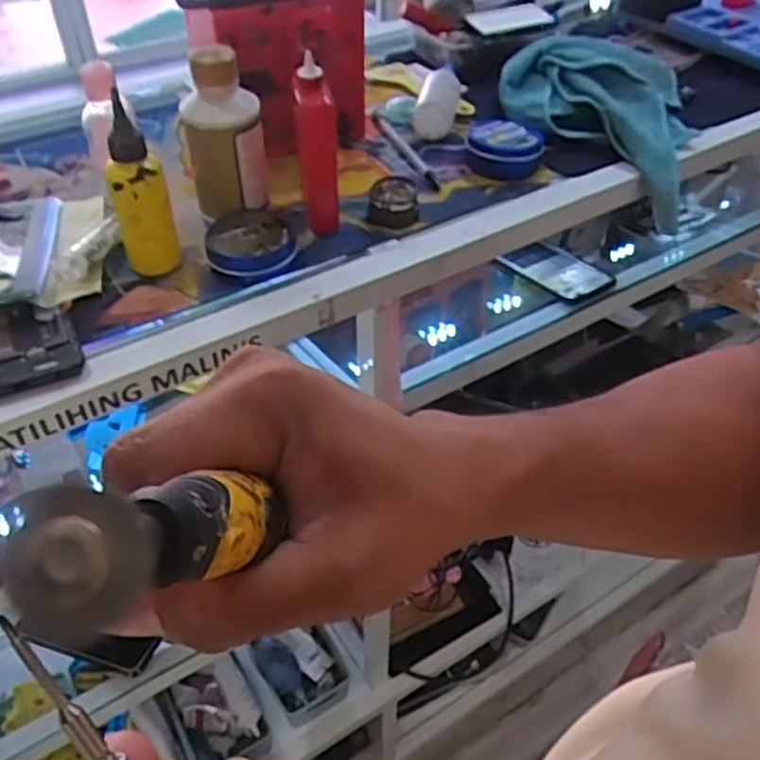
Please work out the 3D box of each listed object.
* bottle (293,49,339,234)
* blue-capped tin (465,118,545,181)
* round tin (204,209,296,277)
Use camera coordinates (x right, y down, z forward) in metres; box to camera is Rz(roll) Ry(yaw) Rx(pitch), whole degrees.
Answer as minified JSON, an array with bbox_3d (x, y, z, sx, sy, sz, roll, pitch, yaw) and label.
[{"bbox_3d":[-0.044,-0.159,0.515,0.026,0.121,0.025,-4,45,-5],"label":"bottle"},{"bbox_3d":[0.103,-0.192,0.616,0.062,0.034,0.056,7,45,6],"label":"blue-capped tin"},{"bbox_3d":[-0.091,-0.094,0.515,0.059,0.018,0.057,1,45,-1],"label":"round tin"}]

